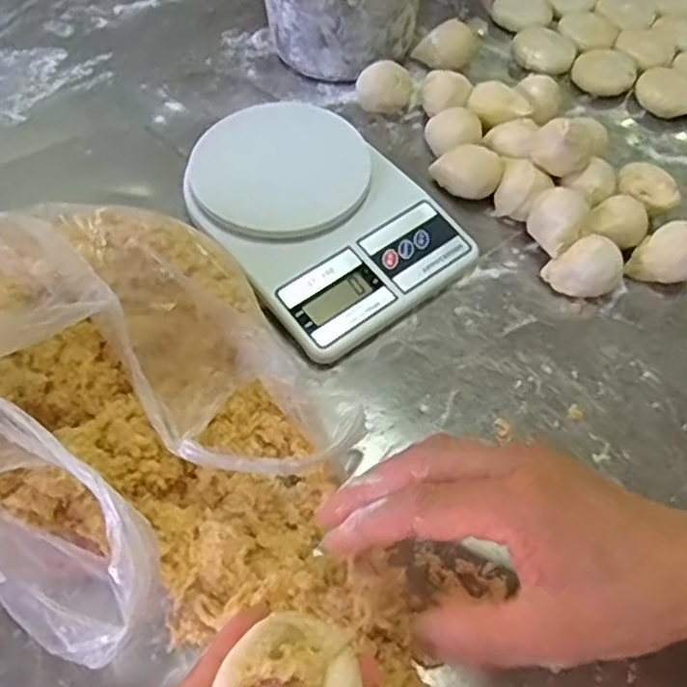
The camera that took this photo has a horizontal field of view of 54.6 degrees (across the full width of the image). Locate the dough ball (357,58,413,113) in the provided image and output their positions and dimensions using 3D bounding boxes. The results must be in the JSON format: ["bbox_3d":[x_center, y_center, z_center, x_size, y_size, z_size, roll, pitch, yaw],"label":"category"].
[{"bbox_3d":[0.036,-0.219,0.573,0.043,0.036,0.032,25,61,14],"label":"dough ball"}]

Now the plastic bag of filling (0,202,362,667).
[{"bbox_3d":[-0.130,0.029,0.362,0.238,0.132,0.208,27,61,15],"label":"plastic bag of filling"}]

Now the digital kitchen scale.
[{"bbox_3d":[-0.021,-0.097,0.500,0.150,0.039,0.203,-35,65,-20],"label":"digital kitchen scale"}]

